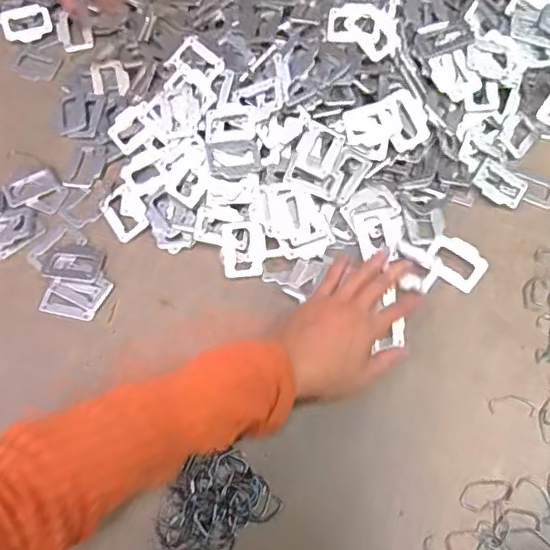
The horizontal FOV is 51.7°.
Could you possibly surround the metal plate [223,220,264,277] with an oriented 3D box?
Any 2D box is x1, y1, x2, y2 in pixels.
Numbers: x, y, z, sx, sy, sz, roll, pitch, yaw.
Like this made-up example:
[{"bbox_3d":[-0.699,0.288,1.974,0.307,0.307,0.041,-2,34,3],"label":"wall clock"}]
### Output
[{"bbox_3d":[-0.028,-0.023,0.518,0.037,0.004,0.052,0,83,4],"label":"metal plate"}]

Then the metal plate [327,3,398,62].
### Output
[{"bbox_3d":[0.086,-0.239,0.555,0.069,0.012,0.046,23,89,3],"label":"metal plate"}]

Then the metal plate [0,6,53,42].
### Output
[{"bbox_3d":[-0.284,-0.289,0.650,0.055,0.007,0.042,-15,82,-12],"label":"metal plate"}]

